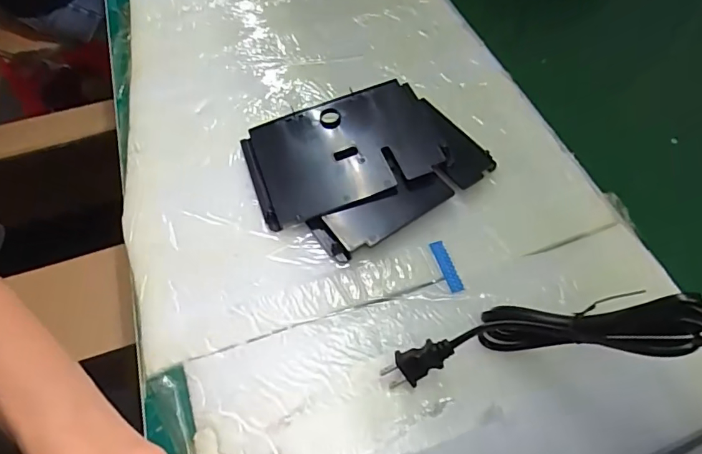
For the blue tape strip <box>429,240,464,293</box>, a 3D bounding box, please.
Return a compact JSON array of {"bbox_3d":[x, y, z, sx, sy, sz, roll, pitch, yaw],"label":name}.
[{"bbox_3d":[0.081,0.032,0.400,0.011,0.004,0.049,-14,60,-11],"label":"blue tape strip"}]

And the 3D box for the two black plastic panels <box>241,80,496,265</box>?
[{"bbox_3d":[0.013,-0.062,0.454,0.206,0.027,0.164,-20,61,-14],"label":"two black plastic panels"}]

